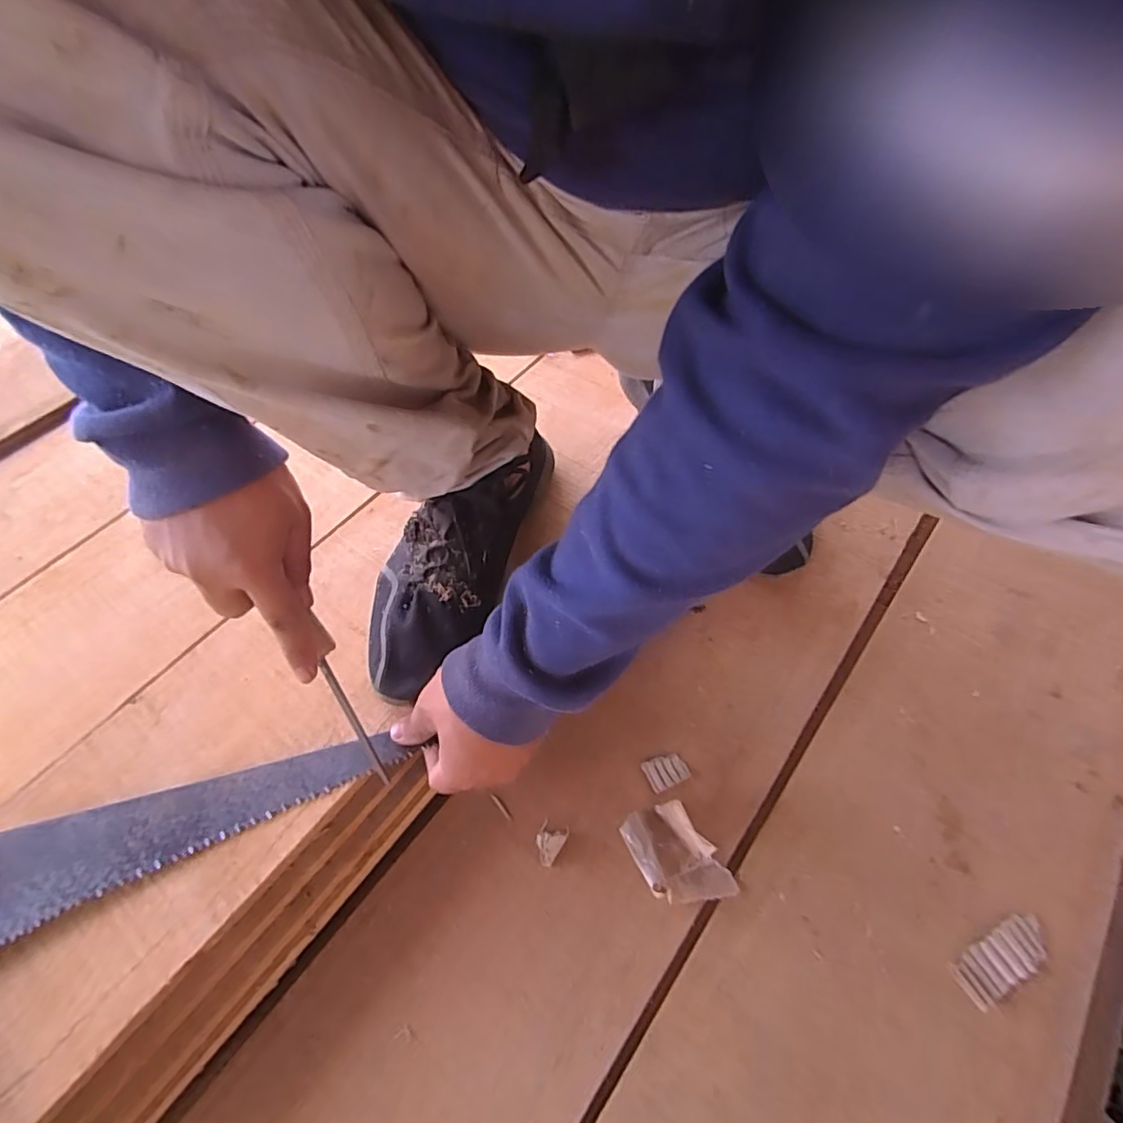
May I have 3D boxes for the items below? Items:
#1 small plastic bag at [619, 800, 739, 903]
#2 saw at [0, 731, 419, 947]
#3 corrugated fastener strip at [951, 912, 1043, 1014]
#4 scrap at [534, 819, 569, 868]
[{"bbox_3d":[0.078,0.198,0.387,0.055,0.025,0.068,-22,57,-10],"label":"small plastic bag"},{"bbox_3d":[-0.306,0.190,0.355,0.399,0.018,0.097,-19,57,-15],"label":"saw"},{"bbox_3d":[0.272,0.244,0.350,0.064,0.008,0.024,-28,58,-14],"label":"corrugated fastener strip"},{"bbox_3d":[-0.009,0.199,0.405,0.020,0.005,0.028,25,61,20],"label":"scrap"}]

